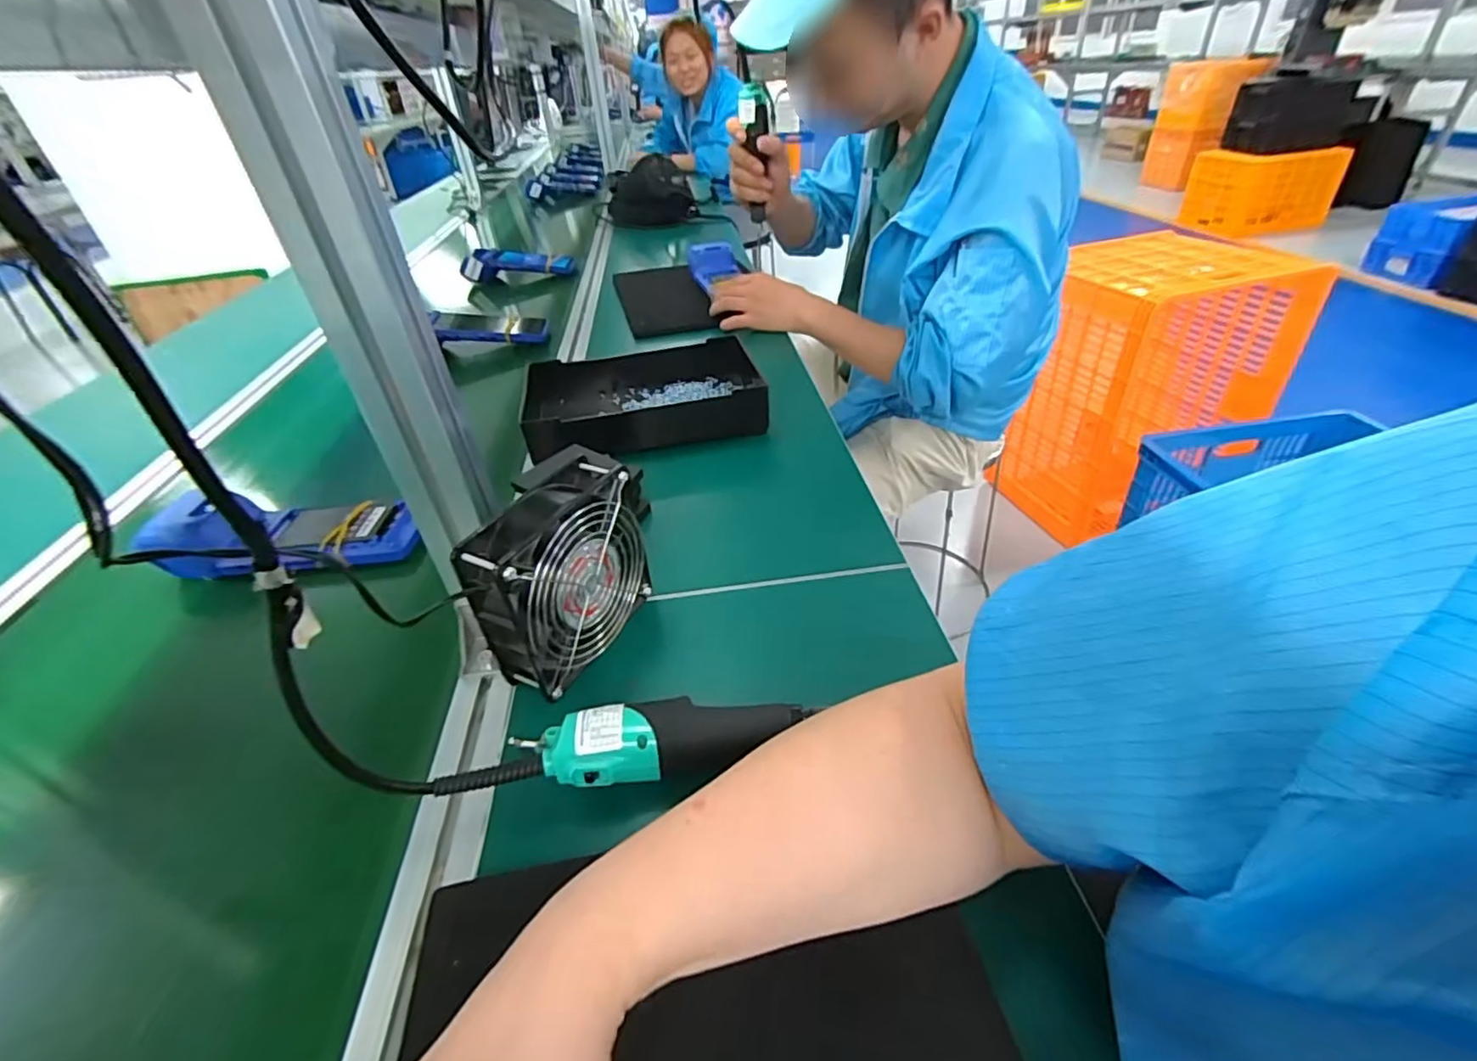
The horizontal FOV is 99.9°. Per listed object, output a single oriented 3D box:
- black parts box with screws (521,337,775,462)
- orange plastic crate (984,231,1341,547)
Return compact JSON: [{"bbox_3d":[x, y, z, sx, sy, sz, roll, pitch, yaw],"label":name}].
[{"bbox_3d":[-0.108,-0.153,0.710,0.264,0.048,0.176,-12,38,-9],"label":"black parts box with screws"},{"bbox_3d":[0.969,-0.326,1.523,0.443,0.635,0.413,-23,41,-22],"label":"orange plastic crate"}]

